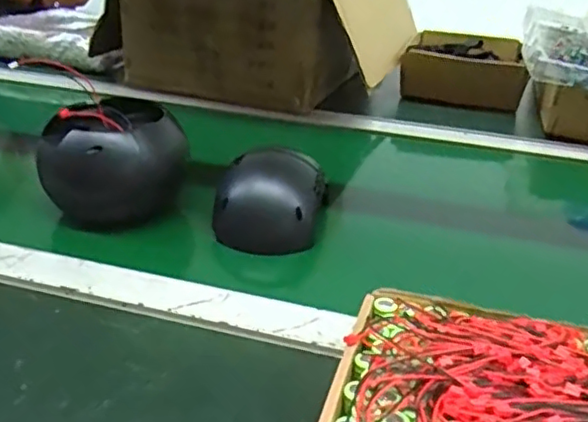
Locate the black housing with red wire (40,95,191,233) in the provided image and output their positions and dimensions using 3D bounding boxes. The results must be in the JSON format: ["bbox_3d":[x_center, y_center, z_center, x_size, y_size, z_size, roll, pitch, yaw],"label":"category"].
[{"bbox_3d":[-0.164,-0.053,0.580,0.121,0.090,0.129,-3,28,-12],"label":"black housing with red wire"}]

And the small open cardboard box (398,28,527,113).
[{"bbox_3d":[0.272,-0.227,0.990,0.176,0.067,0.196,11,28,14],"label":"small open cardboard box"}]

